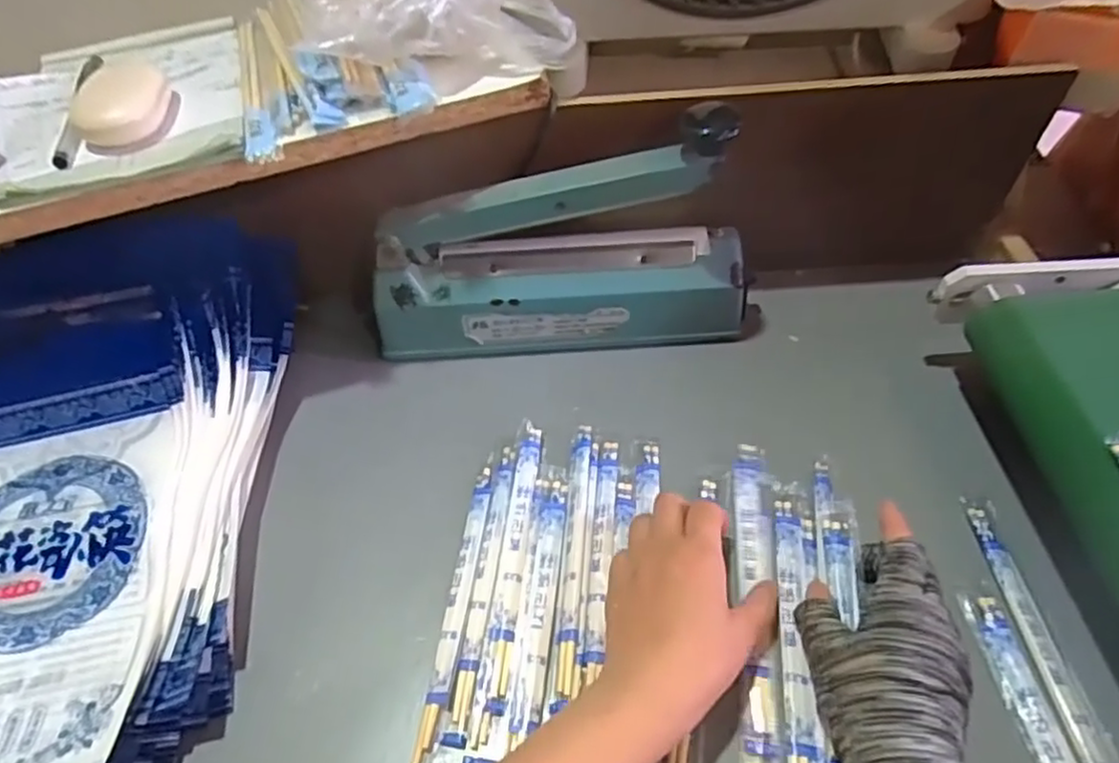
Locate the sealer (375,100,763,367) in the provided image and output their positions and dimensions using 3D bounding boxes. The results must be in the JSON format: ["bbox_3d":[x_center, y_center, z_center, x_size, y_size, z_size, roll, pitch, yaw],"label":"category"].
[{"bbox_3d":[-0.001,-0.098,0.531,0.302,0.162,0.059,-4,50,0],"label":"sealer"}]

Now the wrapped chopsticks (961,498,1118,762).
[{"bbox_3d":[0.286,0.163,0.389,0.022,0.010,0.214,-2,50,2],"label":"wrapped chopsticks"}]

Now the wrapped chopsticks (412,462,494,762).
[{"bbox_3d":[-0.066,0.149,0.434,0.014,0.009,0.217,4,50,7],"label":"wrapped chopsticks"}]

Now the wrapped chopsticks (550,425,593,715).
[{"bbox_3d":[0.009,0.111,0.451,0.014,0.009,0.197,3,50,6],"label":"wrapped chopsticks"}]

